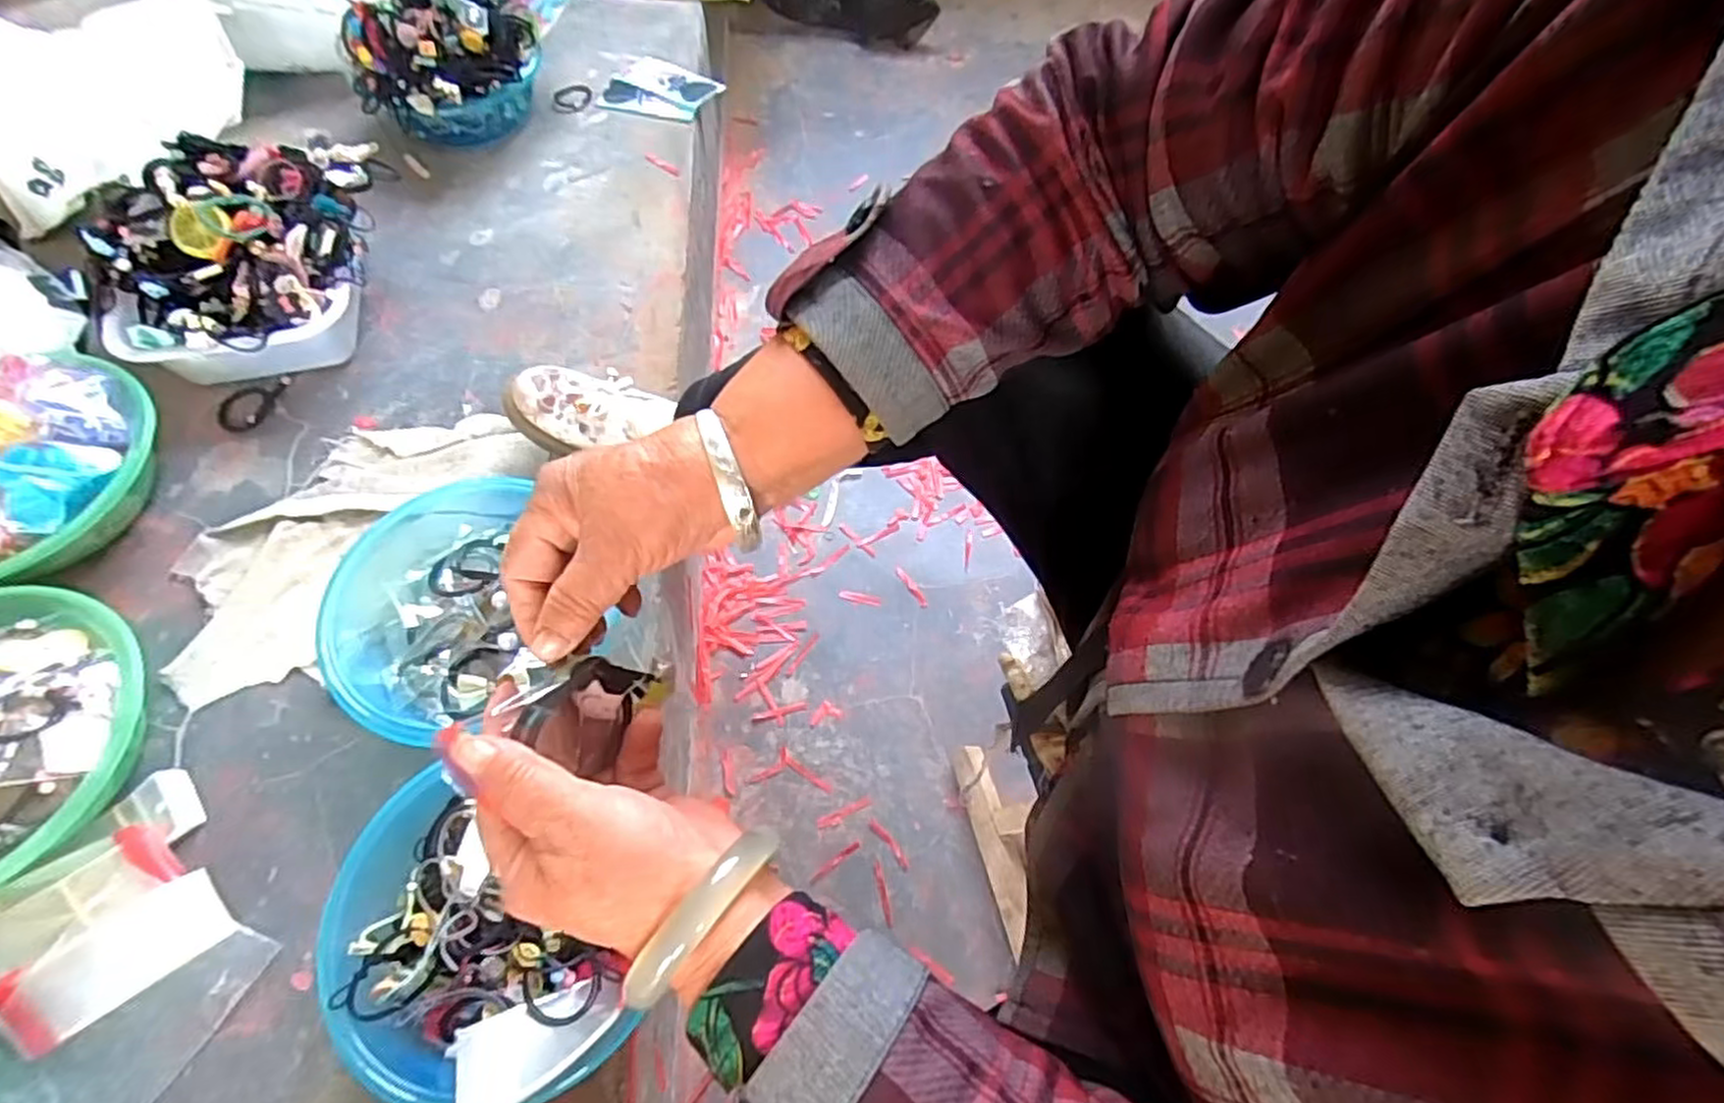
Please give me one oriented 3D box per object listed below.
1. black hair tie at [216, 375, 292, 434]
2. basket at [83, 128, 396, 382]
[{"bbox_3d":[-0.618,-0.151,0.739,0.074,0.012,0.041,-33,69,-17],"label":"black hair tie"},{"bbox_3d":[-0.631,-0.312,0.738,0.235,0.105,0.281,-1,64,-3],"label":"basket"}]

